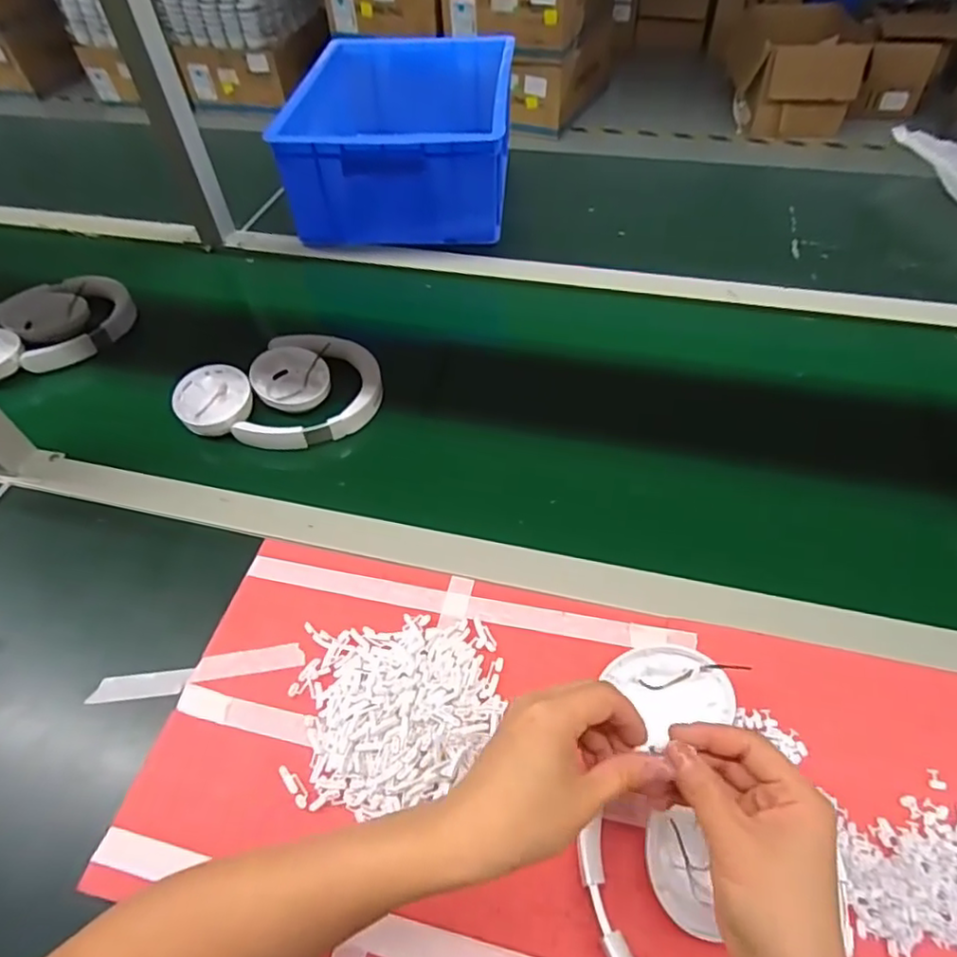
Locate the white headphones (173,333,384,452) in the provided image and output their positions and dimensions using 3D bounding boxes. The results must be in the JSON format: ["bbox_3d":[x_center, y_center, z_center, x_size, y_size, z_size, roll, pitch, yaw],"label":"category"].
[{"bbox_3d":[-0.216,-0.096,0.650,0.208,0.042,0.137,9,52,9],"label":"white headphones"}]

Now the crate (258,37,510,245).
[{"bbox_3d":[-0.110,-0.524,0.917,0.306,0.134,0.399,2,51,4],"label":"crate"}]

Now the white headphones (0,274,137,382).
[{"bbox_3d":[-0.530,-0.187,0.737,0.196,0.045,0.130,-37,58,-25],"label":"white headphones"}]

